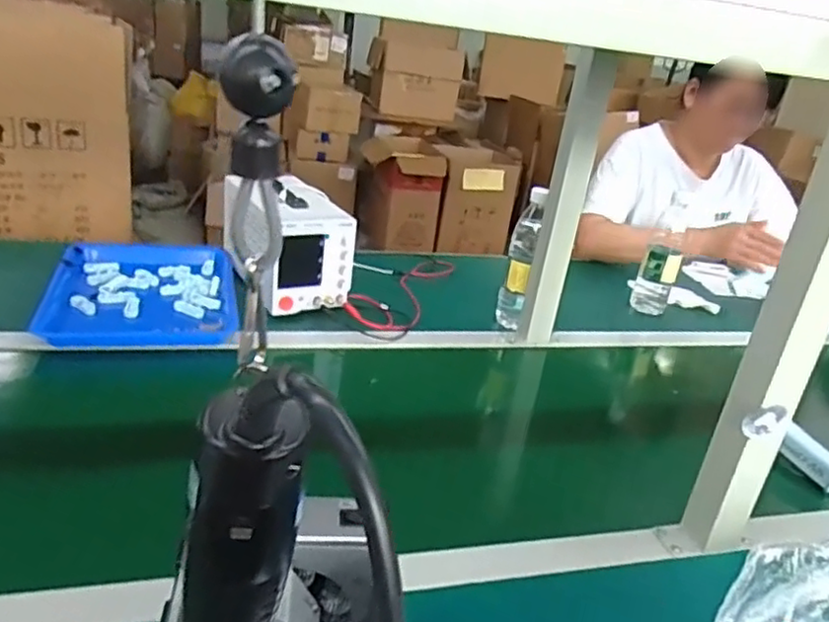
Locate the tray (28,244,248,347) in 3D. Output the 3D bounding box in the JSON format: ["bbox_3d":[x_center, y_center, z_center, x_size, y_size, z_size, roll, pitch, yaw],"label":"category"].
[{"bbox_3d":[-0.405,-0.041,1.031,0.261,0.029,0.328,0,24,-17],"label":"tray"}]

